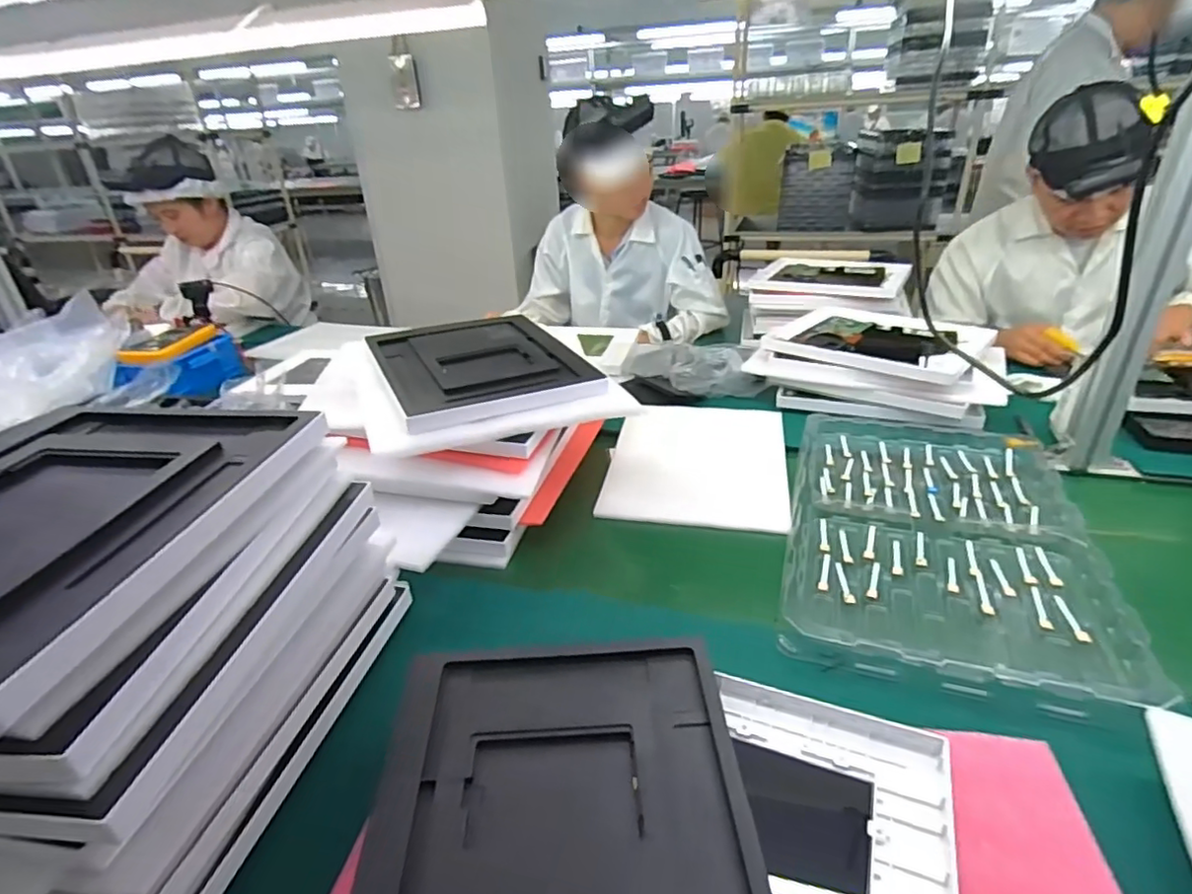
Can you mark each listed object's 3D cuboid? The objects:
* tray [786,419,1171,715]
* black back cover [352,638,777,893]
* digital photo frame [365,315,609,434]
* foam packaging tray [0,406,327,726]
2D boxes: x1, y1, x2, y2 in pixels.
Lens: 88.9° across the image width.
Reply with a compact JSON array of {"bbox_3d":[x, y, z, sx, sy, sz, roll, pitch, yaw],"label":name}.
[{"bbox_3d":[0.394,0.091,0.711,0.306,0.030,0.479,8,31,19],"label":"tray"},{"bbox_3d":[-0.020,0.246,0.395,0.245,0.025,0.306,-3,29,-1],"label":"black back cover"},{"bbox_3d":[-0.164,-0.111,0.819,0.245,0.034,0.290,-18,32,-24],"label":"digital photo frame"},{"bbox_3d":[-0.372,0.049,0.411,0.251,0.033,0.304,2,29,9],"label":"foam packaging tray"}]

